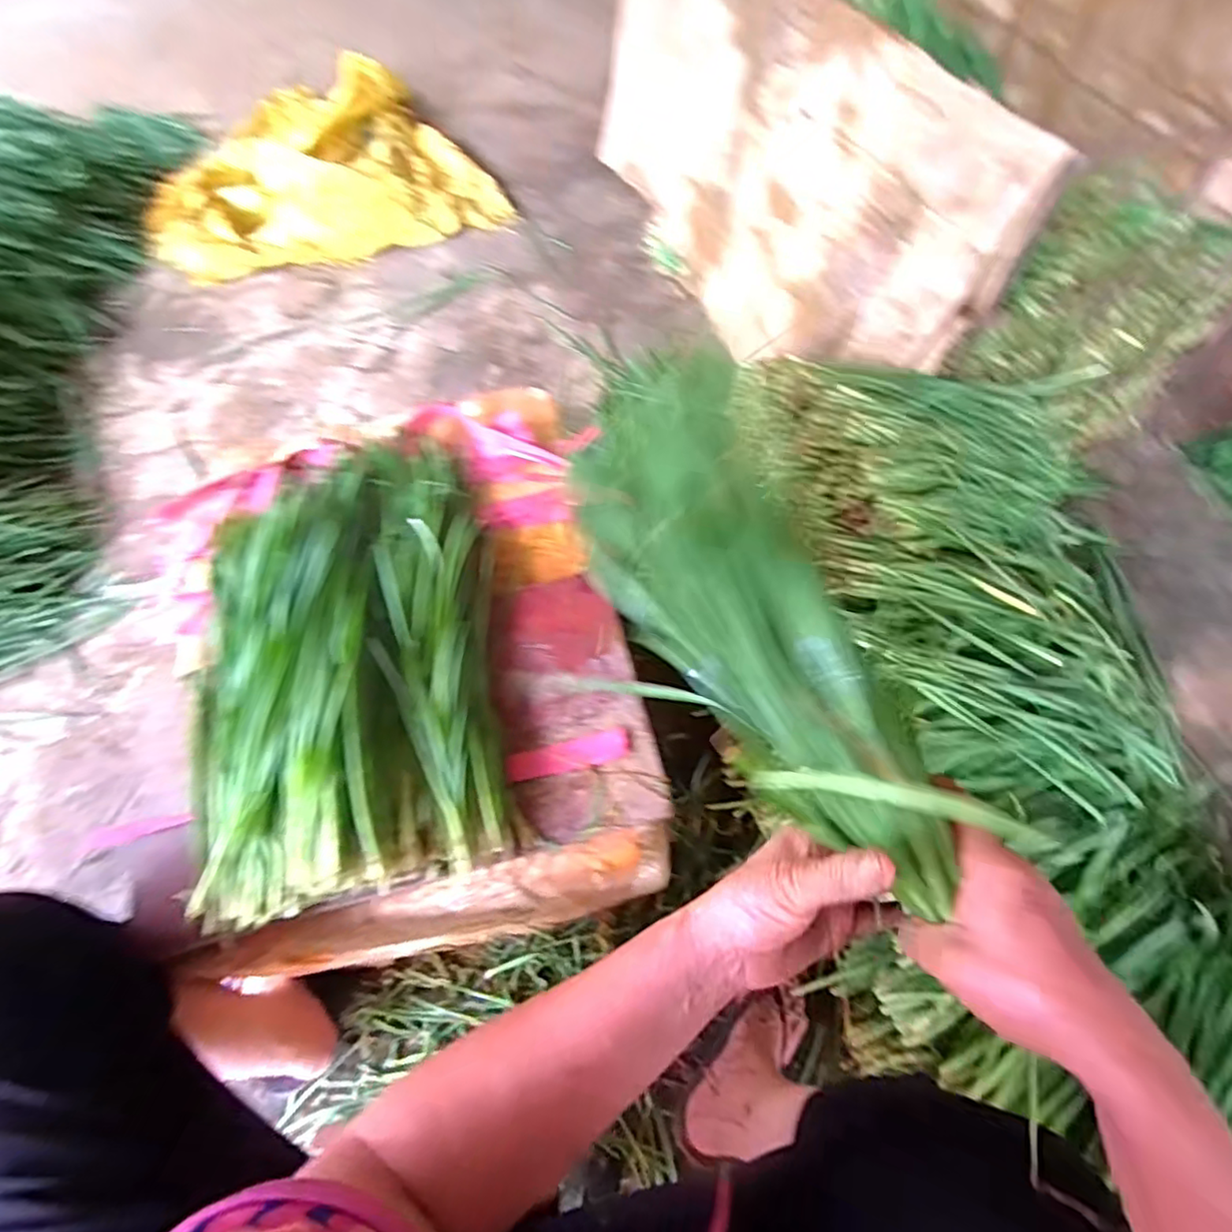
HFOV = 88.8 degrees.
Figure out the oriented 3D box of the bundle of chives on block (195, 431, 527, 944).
[{"bbox_3d":[-0.256,0.013,0.568,0.276,0.096,0.456,-13,61,-5],"label":"bundle of chives on block"}]

